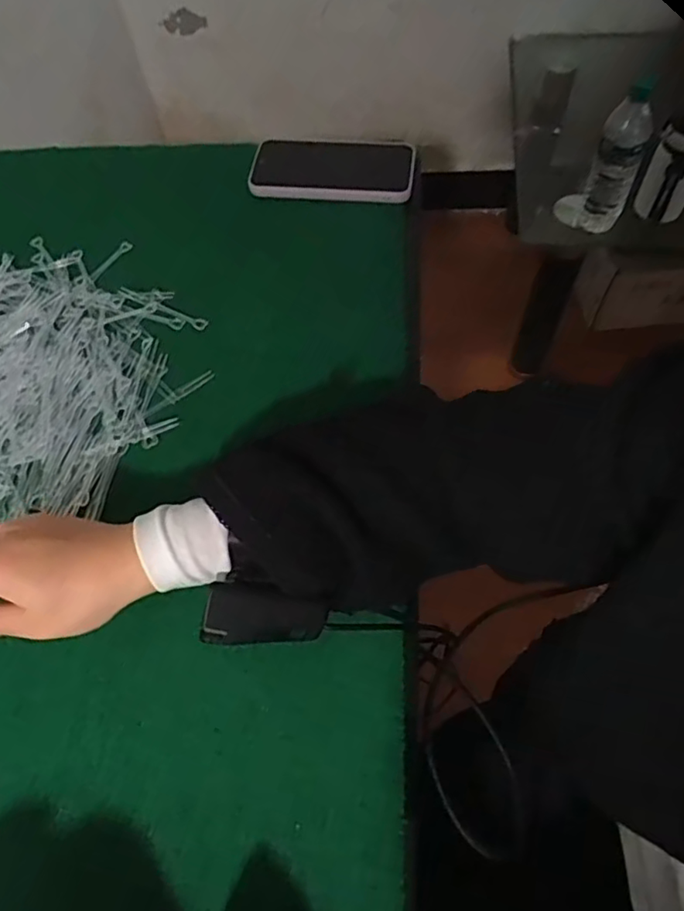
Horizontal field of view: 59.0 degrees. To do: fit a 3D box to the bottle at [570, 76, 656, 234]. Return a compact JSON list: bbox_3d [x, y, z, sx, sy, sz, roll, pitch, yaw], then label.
[{"bbox_3d":[0.428,-0.458,0.938,0.067,0.230,0.075,24,65,16],"label":"bottle"}]

